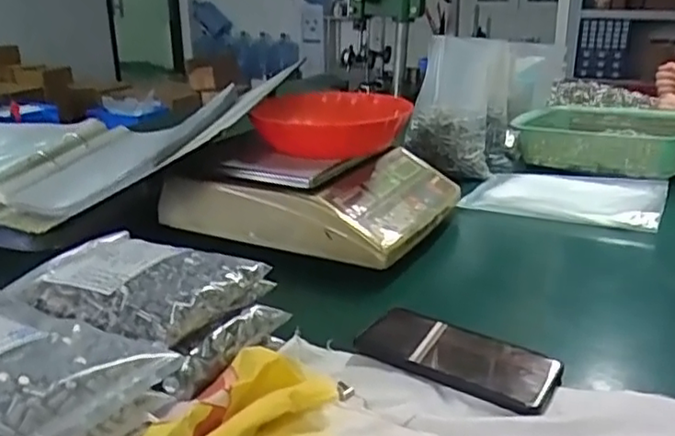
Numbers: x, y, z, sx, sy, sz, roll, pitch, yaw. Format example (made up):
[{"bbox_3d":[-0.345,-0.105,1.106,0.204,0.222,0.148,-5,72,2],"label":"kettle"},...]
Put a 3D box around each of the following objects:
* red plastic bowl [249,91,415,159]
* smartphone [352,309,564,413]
[{"bbox_3d":[-0.017,-0.126,0.861,0.207,0.058,0.207,0,21,0],"label":"red plastic bowl"},{"bbox_3d":[0.100,0.114,0.540,0.162,0.013,0.077,13,24,31],"label":"smartphone"}]

